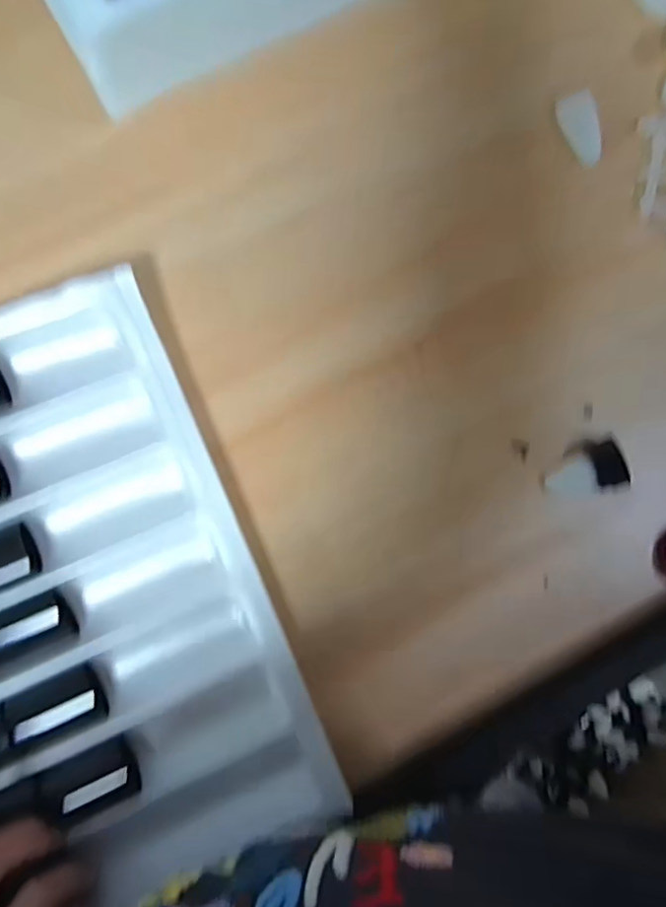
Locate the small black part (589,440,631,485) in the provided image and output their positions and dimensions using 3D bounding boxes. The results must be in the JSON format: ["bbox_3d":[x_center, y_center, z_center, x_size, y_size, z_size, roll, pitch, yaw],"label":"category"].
[{"bbox_3d":[0.177,0.007,0.375,0.014,0.018,0.028,-12,92,-7],"label":"small black part"}]

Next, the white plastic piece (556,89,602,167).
[{"bbox_3d":[0.164,-0.214,0.383,0.026,0.004,0.046,-14,92,-7],"label":"white plastic piece"}]

